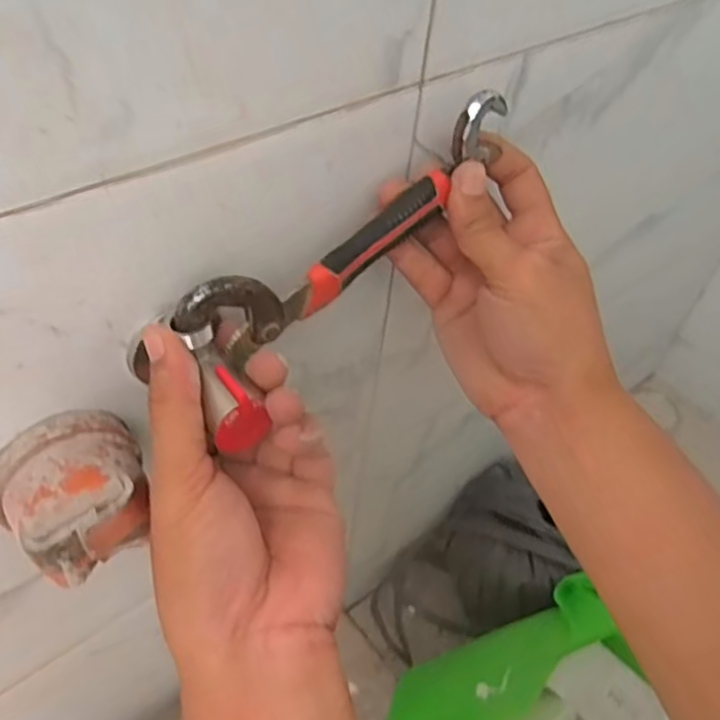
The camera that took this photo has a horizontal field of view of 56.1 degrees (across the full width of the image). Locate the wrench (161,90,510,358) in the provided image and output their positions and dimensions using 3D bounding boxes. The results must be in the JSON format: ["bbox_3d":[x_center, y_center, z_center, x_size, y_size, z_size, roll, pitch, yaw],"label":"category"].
[{"bbox_3d":[0.000,-0.059,0.308,0.180,0.048,0.013,-39,60,-14],"label":"wrench"}]

